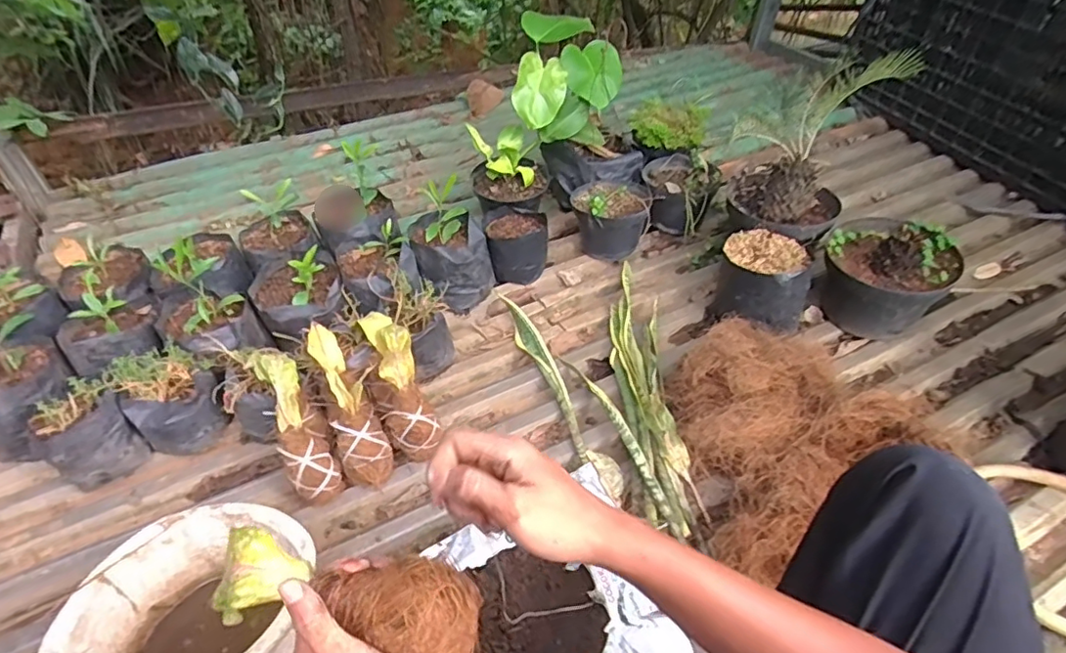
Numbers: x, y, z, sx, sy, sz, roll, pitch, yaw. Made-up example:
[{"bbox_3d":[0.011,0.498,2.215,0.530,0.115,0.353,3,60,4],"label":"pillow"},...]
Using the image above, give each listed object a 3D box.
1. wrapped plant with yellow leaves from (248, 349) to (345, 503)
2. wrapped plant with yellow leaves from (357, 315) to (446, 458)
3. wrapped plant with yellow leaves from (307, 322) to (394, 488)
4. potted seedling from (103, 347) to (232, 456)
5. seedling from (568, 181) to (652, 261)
[{"bbox_3d":[-0.351,0.144,0.855,0.072,0.062,0.245,-21,89,-20],"label":"wrapped plant with yellow leaves"},{"bbox_3d":[-0.213,0.088,0.903,0.081,0.081,0.250,-18,83,-18],"label":"wrapped plant with yellow leaves"},{"bbox_3d":[-0.281,0.114,0.872,0.076,0.069,0.260,-21,83,-20],"label":"wrapped plant with yellow leaves"},{"bbox_3d":[-0.570,0.125,0.929,0.134,0.148,0.131,33,53,26],"label":"potted seedling"},{"bbox_3d":[0.167,-0.235,1.255,0.161,0.140,0.173,0,46,-3],"label":"seedling"}]

